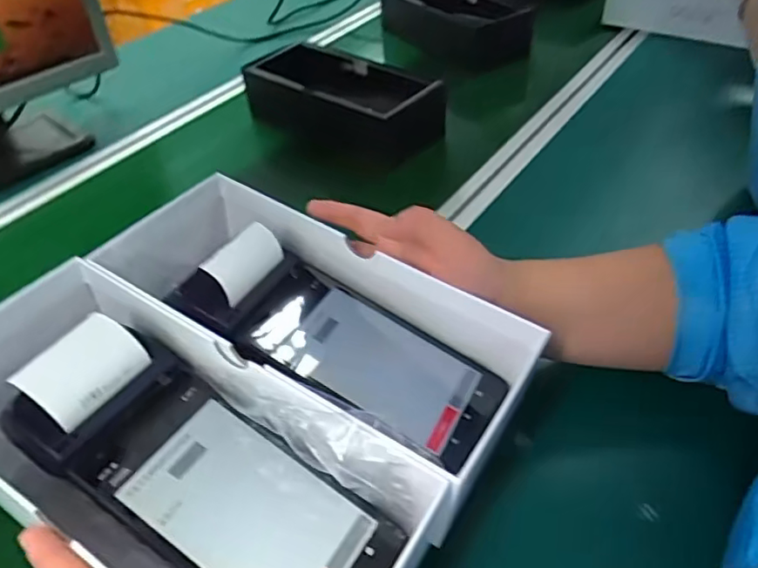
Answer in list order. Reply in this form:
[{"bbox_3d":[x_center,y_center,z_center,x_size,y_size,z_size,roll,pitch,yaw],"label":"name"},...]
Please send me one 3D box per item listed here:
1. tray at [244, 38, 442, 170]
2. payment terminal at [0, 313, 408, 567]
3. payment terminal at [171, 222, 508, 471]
[{"bbox_3d":[-0.051,-0.246,0.769,0.270,0.084,0.133,29,53,30],"label":"tray"},{"bbox_3d":[-0.093,0.104,0.314,0.205,0.050,0.088,35,53,5],"label":"payment terminal"},{"bbox_3d":[-0.026,0.041,0.384,0.211,0.051,0.090,30,50,3],"label":"payment terminal"}]

